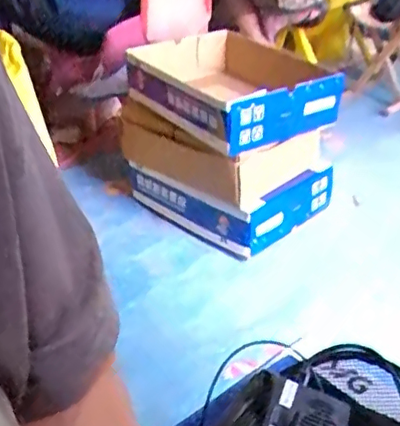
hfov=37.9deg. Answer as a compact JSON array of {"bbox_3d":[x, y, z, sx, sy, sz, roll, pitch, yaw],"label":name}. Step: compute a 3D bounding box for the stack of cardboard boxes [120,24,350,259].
[{"bbox_3d":[0.051,-0.188,1.410,0.346,0.357,0.508,-22,38,-31],"label":"stack of cardboard boxes"}]

